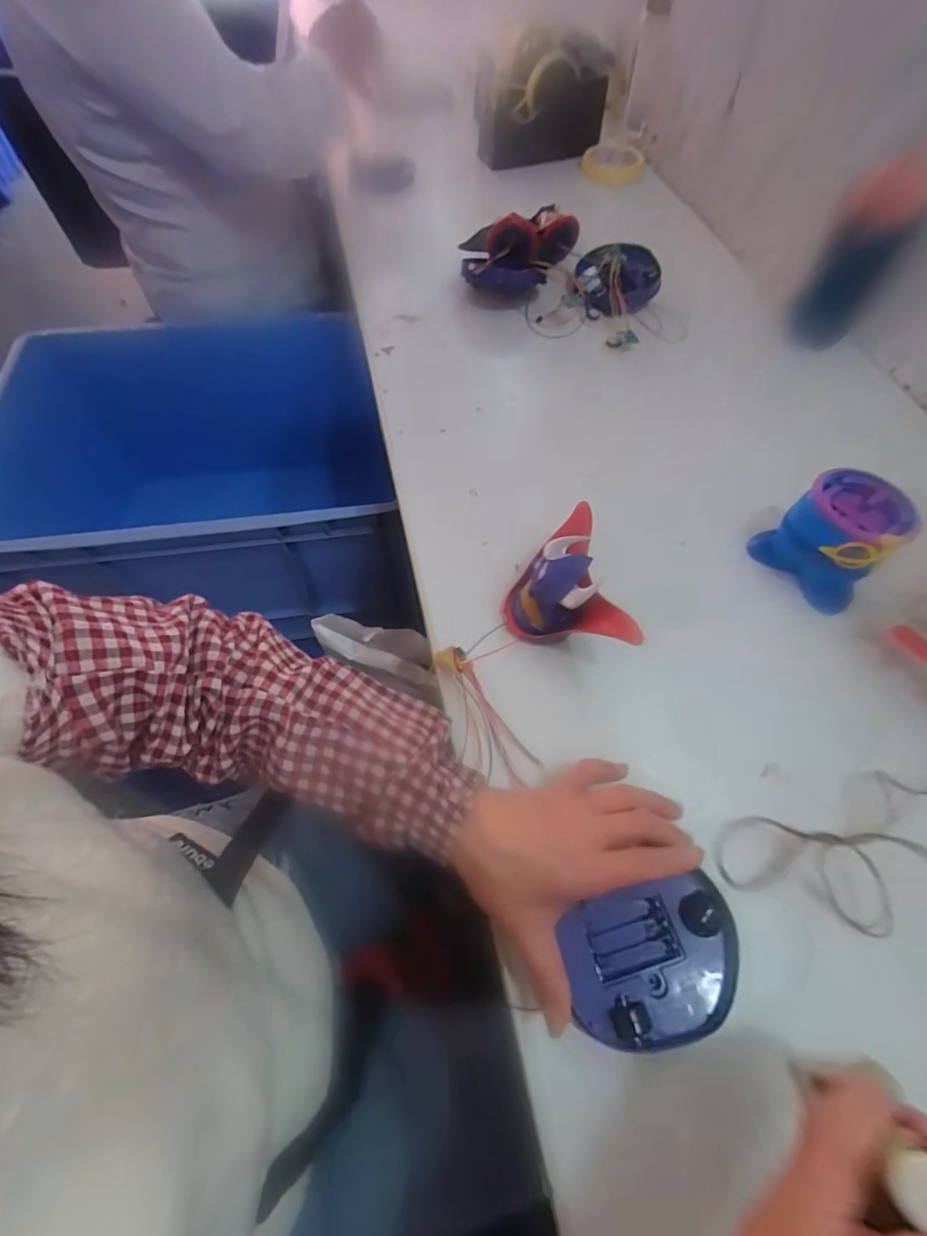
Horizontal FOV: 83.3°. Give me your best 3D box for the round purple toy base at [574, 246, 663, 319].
[{"bbox_3d":[0.205,-0.456,0.696,0.098,0.023,0.103,-25,83,6],"label":"round purple toy base"}]

